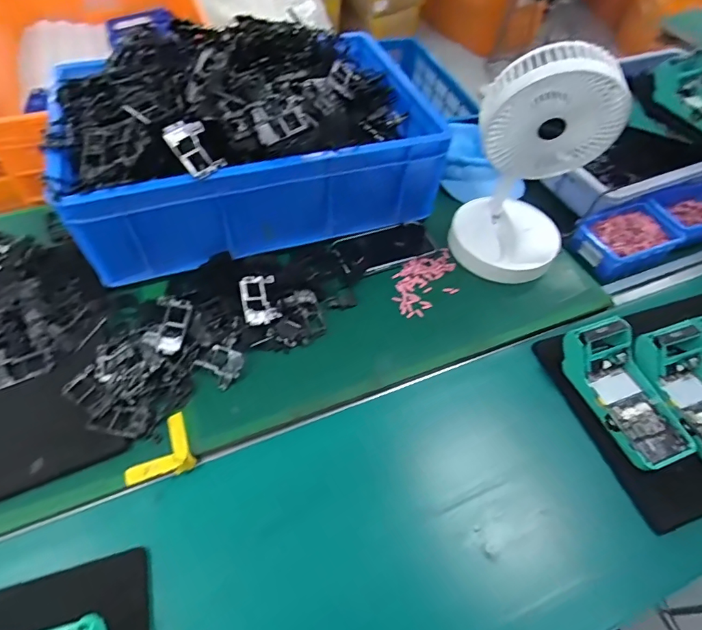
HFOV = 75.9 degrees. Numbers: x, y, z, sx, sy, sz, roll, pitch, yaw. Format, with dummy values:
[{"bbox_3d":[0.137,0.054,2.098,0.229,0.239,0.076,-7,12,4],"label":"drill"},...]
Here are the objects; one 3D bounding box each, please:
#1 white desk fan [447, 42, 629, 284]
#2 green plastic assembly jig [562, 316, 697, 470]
[{"bbox_3d":[0.235,-0.189,0.583,0.148,0.279,0.144,32,59,18],"label":"white desk fan"},{"bbox_3d":[0.326,0.085,0.521,0.080,0.057,0.161,-18,57,-15],"label":"green plastic assembly jig"}]

